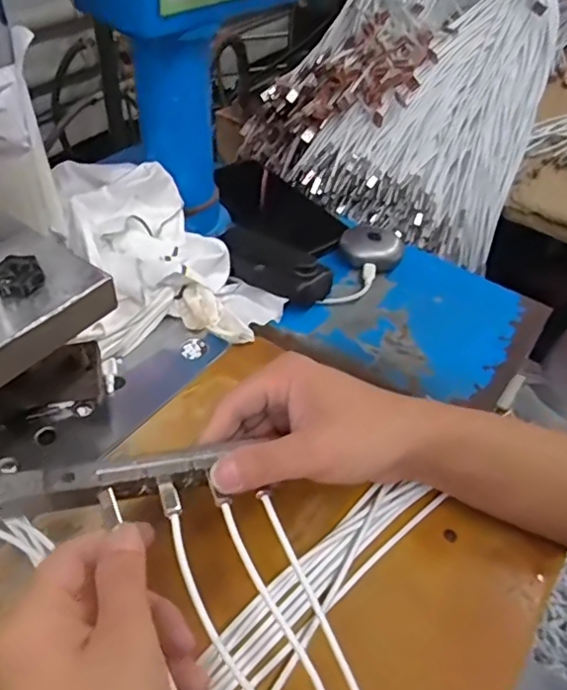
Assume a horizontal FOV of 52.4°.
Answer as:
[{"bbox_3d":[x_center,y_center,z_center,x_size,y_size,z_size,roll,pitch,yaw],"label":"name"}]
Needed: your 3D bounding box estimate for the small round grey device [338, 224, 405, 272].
[{"bbox_3d":[0.079,-0.088,0.521,0.056,0.017,0.037,13,79,6],"label":"small round grey device"}]

